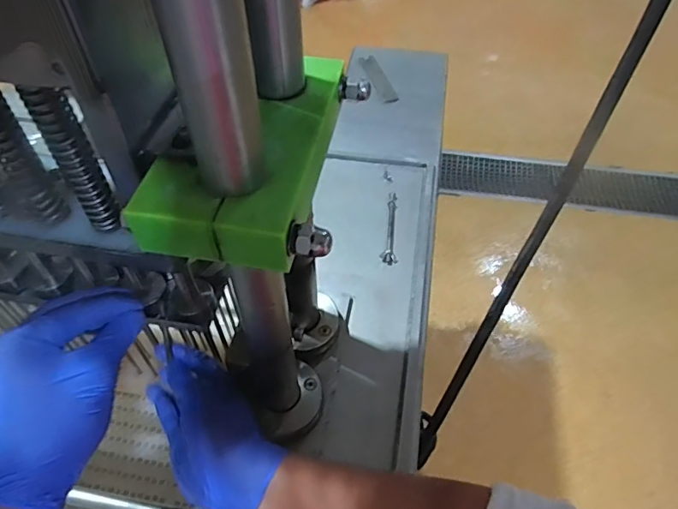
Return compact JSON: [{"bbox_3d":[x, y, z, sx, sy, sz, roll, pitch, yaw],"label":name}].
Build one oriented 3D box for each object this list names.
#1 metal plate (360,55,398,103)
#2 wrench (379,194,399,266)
[{"bbox_3d":[0.072,-0.324,0.901,0.031,0.009,0.145,-12,51,-9],"label":"metal plate"},{"bbox_3d":[0.068,-0.039,0.658,0.021,0.007,0.127,2,50,2],"label":"wrench"}]

